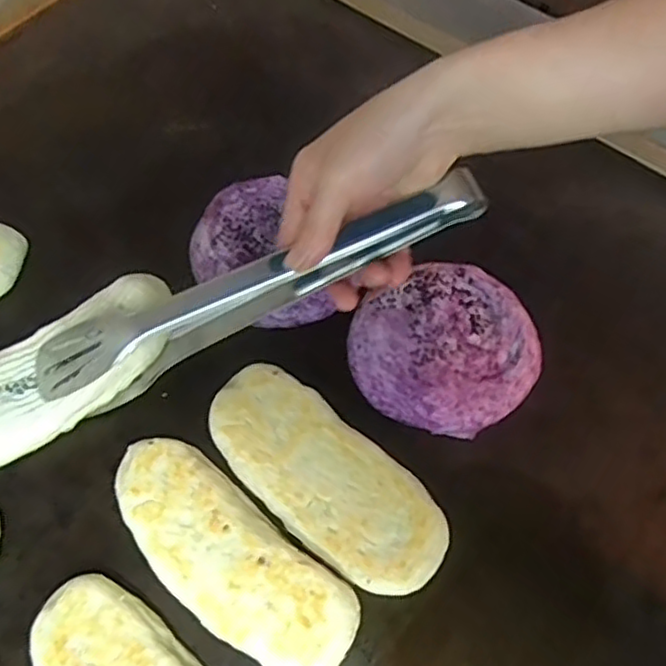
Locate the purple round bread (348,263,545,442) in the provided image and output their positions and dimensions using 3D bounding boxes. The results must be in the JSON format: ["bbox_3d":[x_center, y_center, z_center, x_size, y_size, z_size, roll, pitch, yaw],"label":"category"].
[{"bbox_3d":[0.070,0.011,0.425,0.108,0.026,0.103,0,62,-1],"label":"purple round bread"}]

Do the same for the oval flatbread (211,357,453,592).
[{"bbox_3d":[-0.006,0.083,0.385,0.151,0.024,0.064,38,68,17],"label":"oval flatbread"}]

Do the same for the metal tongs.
[{"bbox_3d":[-0.046,-0.022,0.404,0.276,0.049,0.042,-23,64,6],"label":"metal tongs"}]

